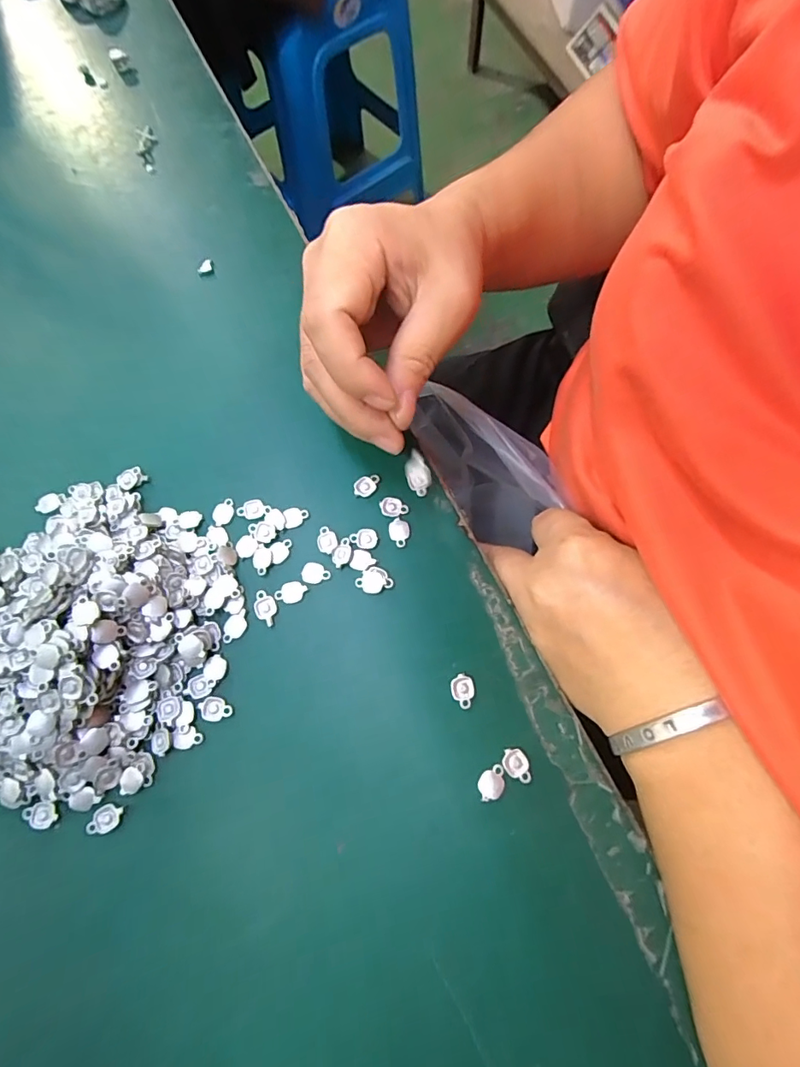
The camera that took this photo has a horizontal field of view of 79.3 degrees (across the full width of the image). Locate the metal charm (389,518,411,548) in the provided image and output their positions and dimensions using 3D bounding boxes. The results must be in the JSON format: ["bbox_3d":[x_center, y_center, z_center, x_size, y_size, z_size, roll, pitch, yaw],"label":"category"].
[{"bbox_3d":[0.000,-0.001,0.231,0.010,0.004,0.014,-4,71,-1],"label":"metal charm"}]

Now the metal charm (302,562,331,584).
[{"bbox_3d":[-0.039,0.018,0.226,0.013,0.004,0.010,2,71,2],"label":"metal charm"}]

